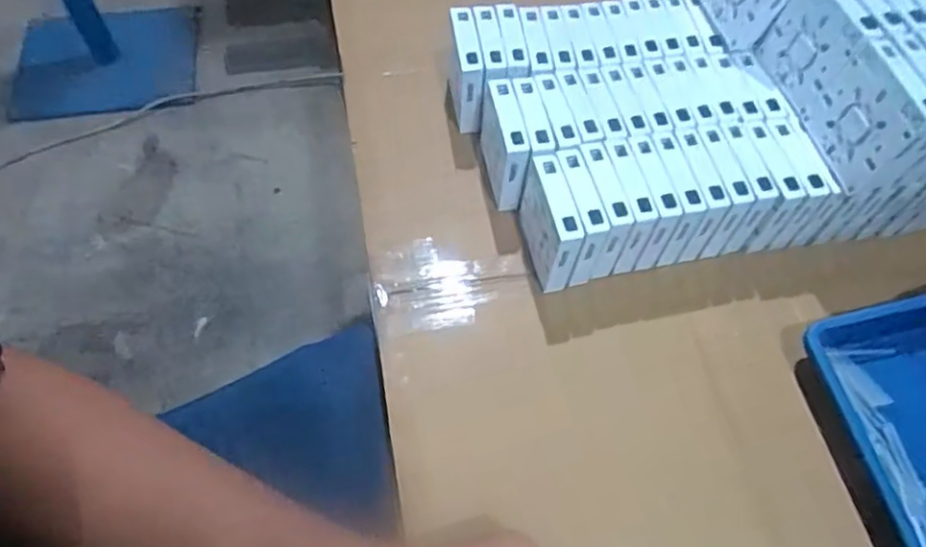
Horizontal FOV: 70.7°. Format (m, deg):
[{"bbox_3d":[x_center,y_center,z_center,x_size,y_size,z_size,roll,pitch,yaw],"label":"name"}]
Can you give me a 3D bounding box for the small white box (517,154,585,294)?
[{"bbox_3d":[0.072,-0.040,0.561,0.027,0.088,0.088,-9,60,-7],"label":"small white box"}]

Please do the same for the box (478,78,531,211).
[{"bbox_3d":[0.036,-0.118,0.599,0.025,0.077,0.095,-9,60,-7],"label":"box"}]

